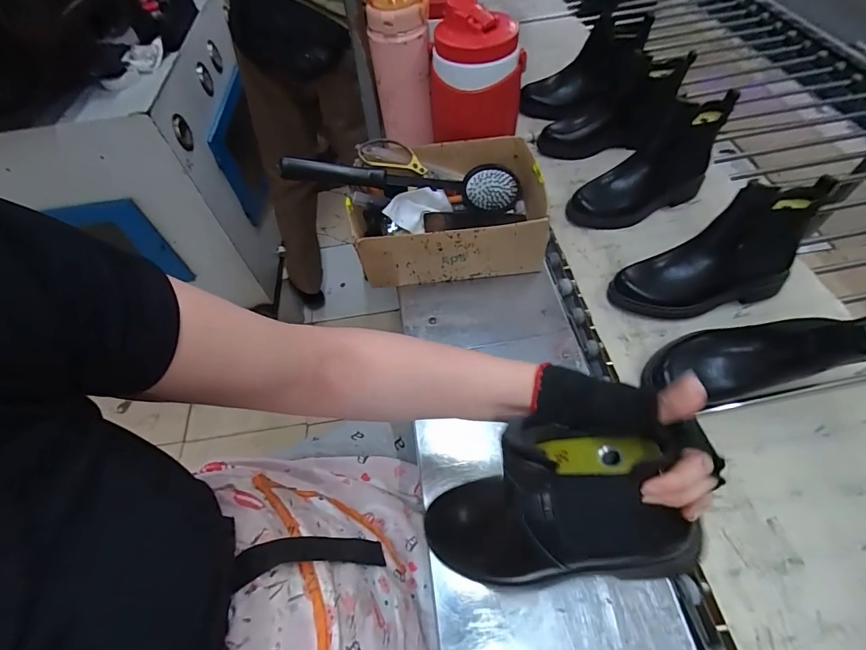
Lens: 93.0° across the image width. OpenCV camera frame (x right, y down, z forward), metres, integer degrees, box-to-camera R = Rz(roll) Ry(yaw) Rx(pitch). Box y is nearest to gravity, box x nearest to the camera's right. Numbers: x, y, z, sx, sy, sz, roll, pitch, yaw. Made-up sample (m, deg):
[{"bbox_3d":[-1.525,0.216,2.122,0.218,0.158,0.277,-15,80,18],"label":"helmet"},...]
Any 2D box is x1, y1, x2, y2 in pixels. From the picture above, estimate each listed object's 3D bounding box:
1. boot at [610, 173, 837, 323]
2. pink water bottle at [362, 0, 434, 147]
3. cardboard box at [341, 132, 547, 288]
[{"bbox_3d":[0.383,-0.093,0.556,0.246,0.155,0.088,-11,55,-2],"label":"boot"},{"bbox_3d":[-0.049,-0.410,0.685,0.094,0.226,0.082,-8,55,0],"label":"pink water bottle"},{"bbox_3d":[0.018,-0.177,0.637,0.278,0.100,0.198,-5,55,2],"label":"cardboard box"}]

